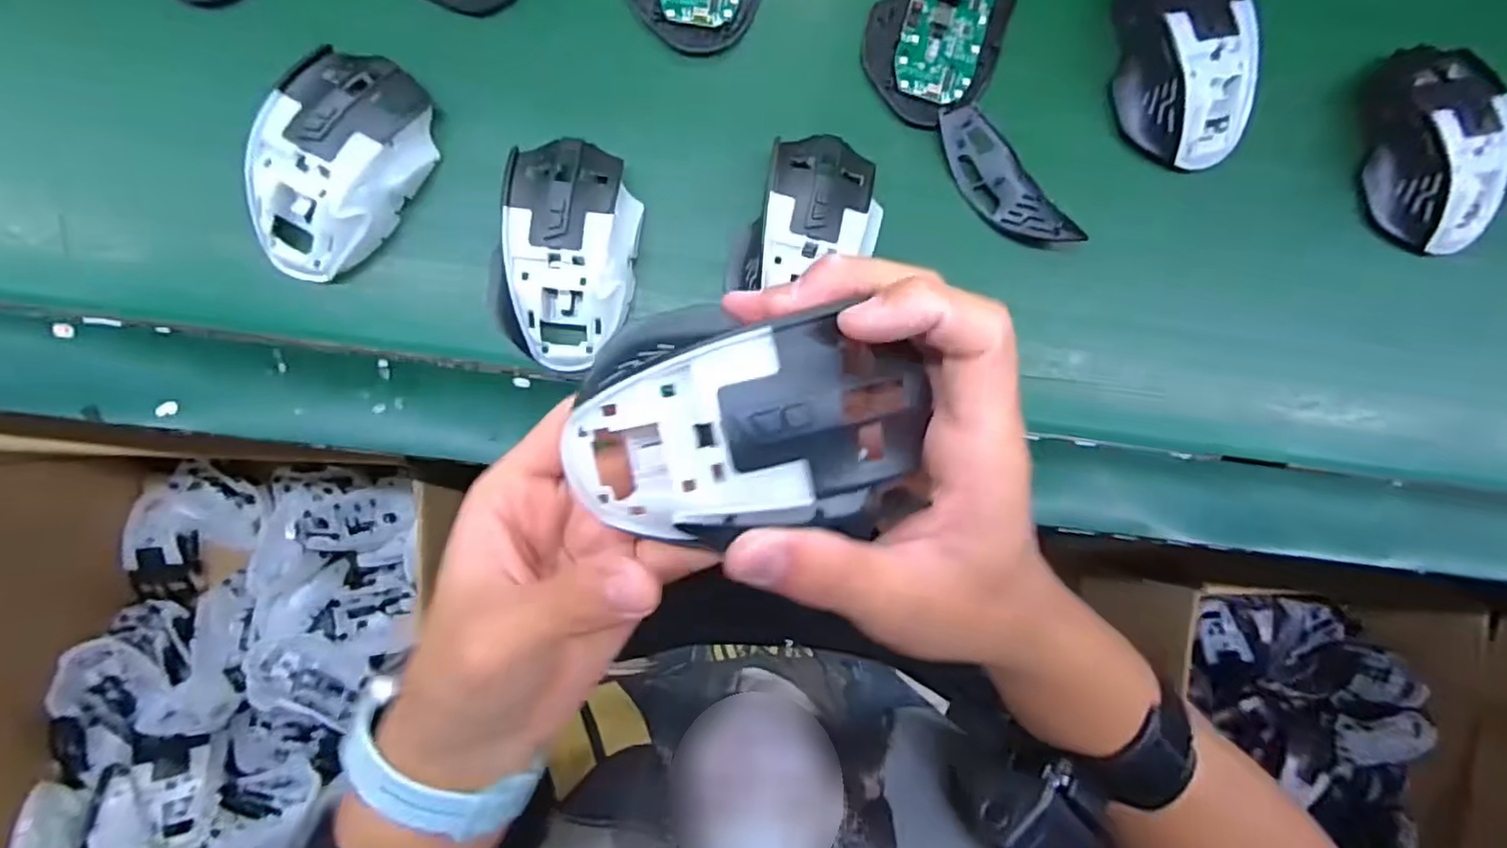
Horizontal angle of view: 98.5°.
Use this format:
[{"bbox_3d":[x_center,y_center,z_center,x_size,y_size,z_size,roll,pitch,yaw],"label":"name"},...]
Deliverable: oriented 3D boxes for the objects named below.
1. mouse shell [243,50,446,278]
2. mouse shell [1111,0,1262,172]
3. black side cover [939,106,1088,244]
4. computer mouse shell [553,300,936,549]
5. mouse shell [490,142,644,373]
[{"bbox_3d":[-0.210,-0.131,0.324,0.064,0.036,0.114,31,87,-3],"label":"mouse shell"},{"bbox_3d":[0.239,-0.205,0.360,0.065,0.034,0.115,-12,90,-4],"label":"mouse shell"},{"bbox_3d":[0.139,-0.134,0.363,0.031,0.009,0.099,-39,92,-4],"label":"black side cover"},{"bbox_3d":[-0.003,0.002,0.196,0.109,0.038,0.065,-2,89,-4],"label":"computer mouse shell"},{"bbox_3d":[-0.096,-0.090,0.334,0.070,0.036,0.114,4,89,-4],"label":"mouse shell"}]

